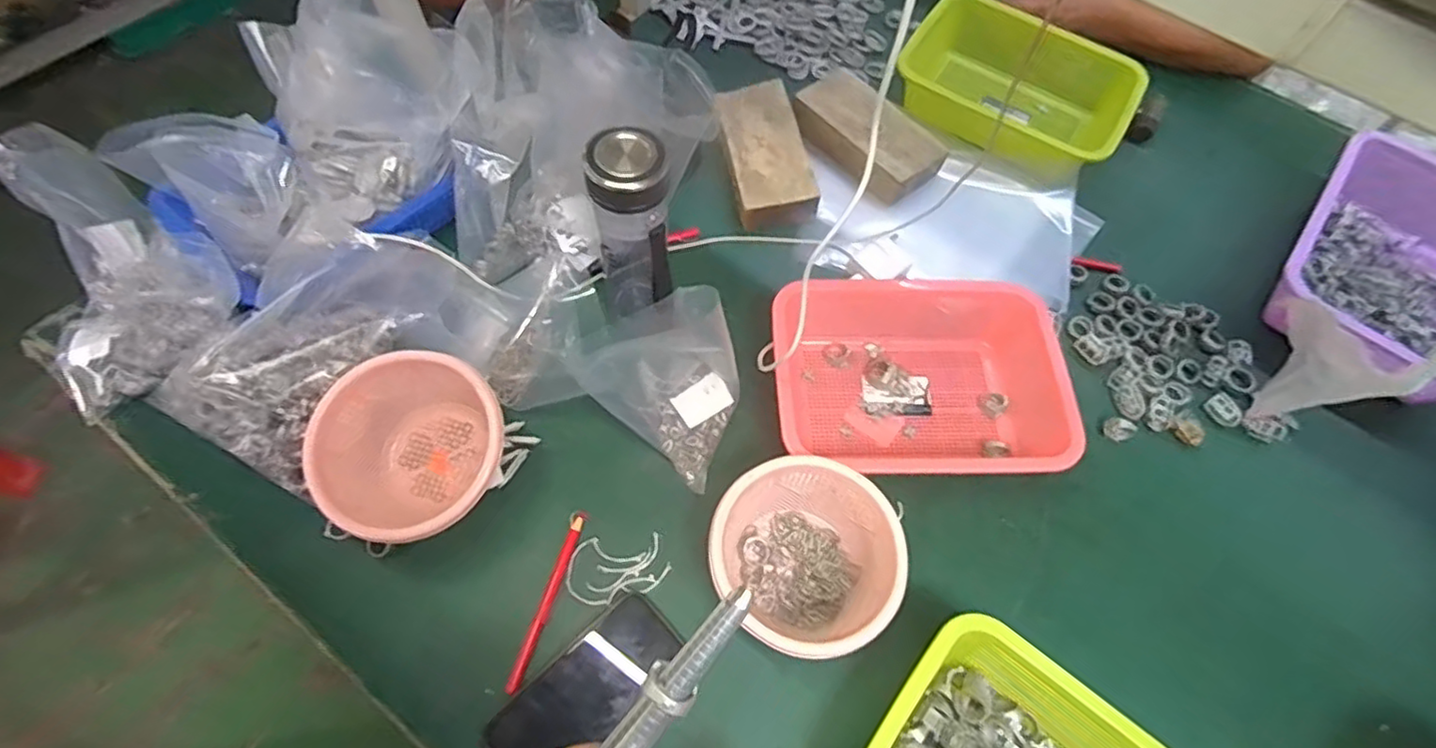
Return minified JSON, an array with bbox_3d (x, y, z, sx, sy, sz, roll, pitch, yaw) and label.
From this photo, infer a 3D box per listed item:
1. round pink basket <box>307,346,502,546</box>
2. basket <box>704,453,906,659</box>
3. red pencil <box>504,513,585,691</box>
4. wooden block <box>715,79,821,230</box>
[{"bbox_3d":[-0.250,0.070,0.554,0.138,0.100,0.140,1,64,-2],"label":"round pink basket"},{"bbox_3d":[0.071,0.149,0.545,0.146,0.079,0.139,1,64,-2],"label":"basket"},{"bbox_3d":[-0.143,0.189,0.552,0.011,0.008,0.145,16,65,5],"label":"red pencil"},{"bbox_3d":[0.052,-0.258,0.775,0.093,0.038,0.184,-8,65,-7],"label":"wooden block"}]

